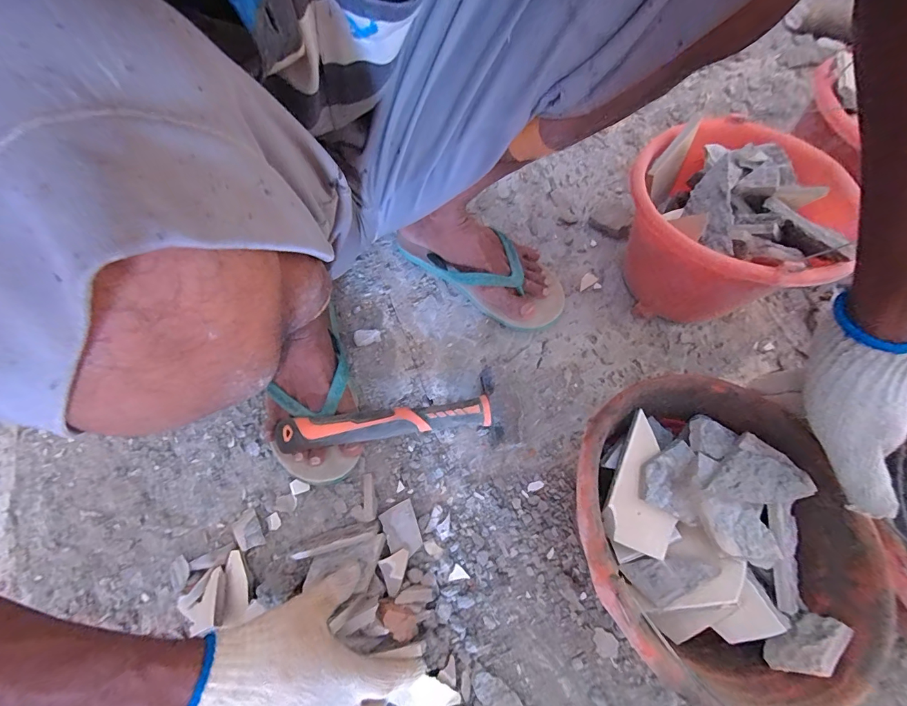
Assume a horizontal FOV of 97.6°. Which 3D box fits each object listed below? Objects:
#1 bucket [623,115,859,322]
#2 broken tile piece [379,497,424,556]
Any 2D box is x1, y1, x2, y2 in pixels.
[{"bbox_3d":[0.312,-0.144,0.508,0.211,0.185,0.202,0,69,0],"label":"bucket"},{"bbox_3d":[-0.060,0.206,0.463,0.039,0.009,0.055,-23,70,-9],"label":"broken tile piece"}]

